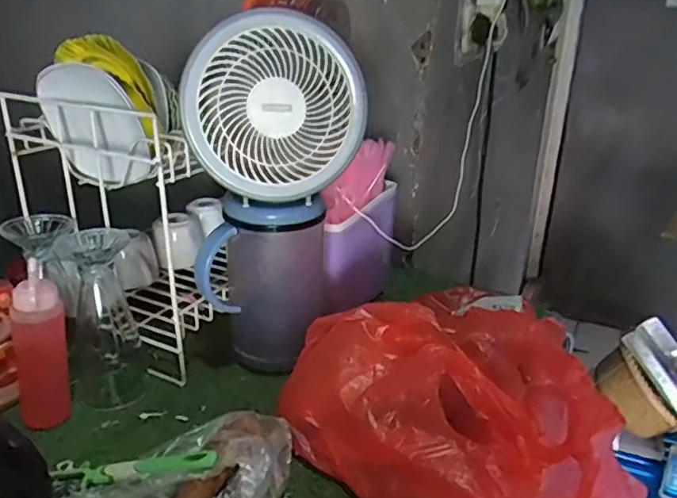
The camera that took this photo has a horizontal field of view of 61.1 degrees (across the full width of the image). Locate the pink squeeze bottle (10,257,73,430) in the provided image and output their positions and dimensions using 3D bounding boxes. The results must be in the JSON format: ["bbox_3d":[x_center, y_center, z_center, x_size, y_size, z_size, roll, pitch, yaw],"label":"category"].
[{"bbox_3d":[-0.317,0.104,0.611,0.056,0.179,0.060,-12,26,-29],"label":"pink squeeze bottle"}]

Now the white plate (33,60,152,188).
[{"bbox_3d":[-0.274,-0.138,0.645,0.147,0.128,0.028,11,25,24],"label":"white plate"}]

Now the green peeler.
[{"bbox_3d":[-0.193,0.201,0.529,0.173,0.009,0.034,-10,20,14],"label":"green peeler"}]

